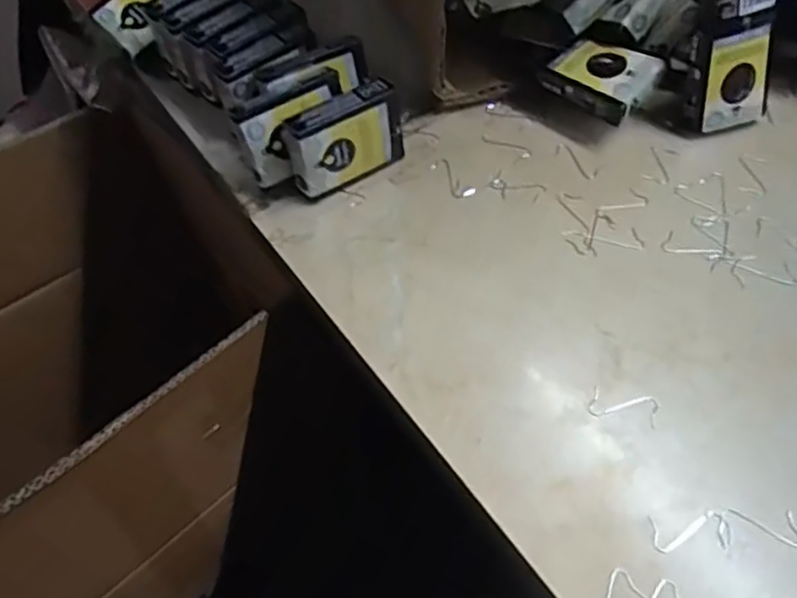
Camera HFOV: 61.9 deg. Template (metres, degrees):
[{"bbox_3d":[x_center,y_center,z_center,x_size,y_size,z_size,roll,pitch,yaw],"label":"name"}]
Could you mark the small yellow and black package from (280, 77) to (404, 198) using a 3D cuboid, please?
[{"bbox_3d":[-0.033,-0.101,0.424,0.072,0.057,0.025,-32,60,-19],"label":"small yellow and black package"}]

